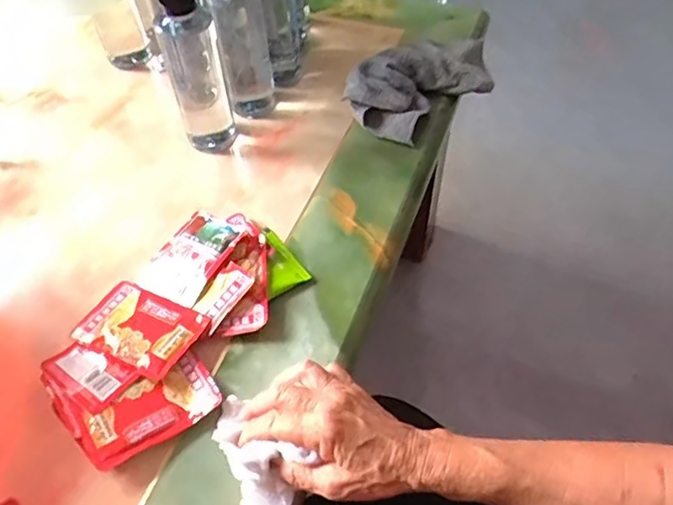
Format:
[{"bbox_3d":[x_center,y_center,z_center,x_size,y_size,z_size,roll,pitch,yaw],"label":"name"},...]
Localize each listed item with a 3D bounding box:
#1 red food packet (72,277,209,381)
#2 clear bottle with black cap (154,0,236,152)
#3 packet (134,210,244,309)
[{"bbox_3d":[-0.165,0.061,0.474,0.100,0.010,0.066,22,57,17],"label":"red food packet"},{"bbox_3d":[-0.137,-0.169,0.558,0.051,0.182,0.049,-12,54,-8],"label":"clear bottle with black cap"},{"bbox_3d":[-0.134,0.004,0.516,0.070,0.005,0.089,23,69,29],"label":"packet"}]

